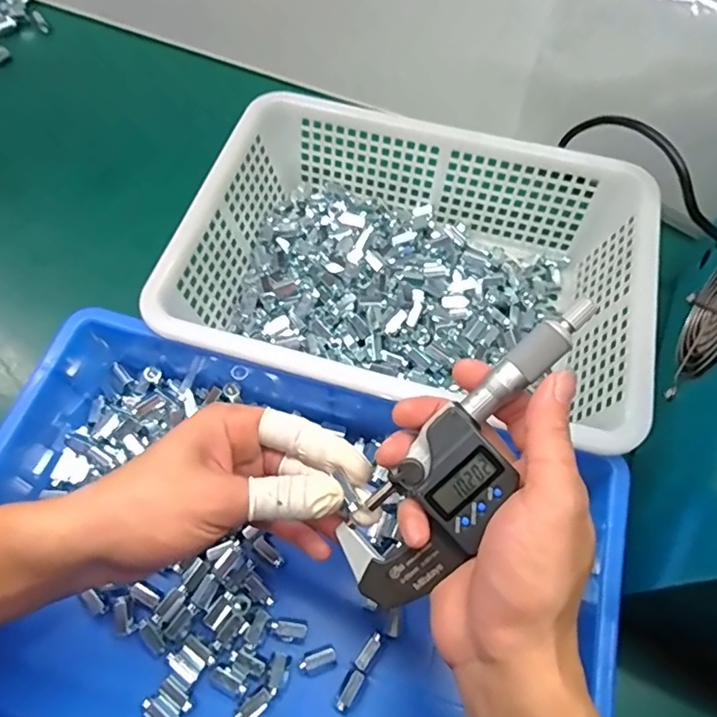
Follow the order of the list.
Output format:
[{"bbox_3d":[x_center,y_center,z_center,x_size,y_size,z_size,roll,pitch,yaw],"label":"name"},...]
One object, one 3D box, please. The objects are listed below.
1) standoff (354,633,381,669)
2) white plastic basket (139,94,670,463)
[{"bbox_3d":[0.006,0.173,0.320,0.008,0.011,0.021,35,68,15],"label":"standoff"},{"bbox_3d":[0.043,-0.066,0.407,0.314,0.089,0.224,14,64,6],"label":"white plastic basket"}]

